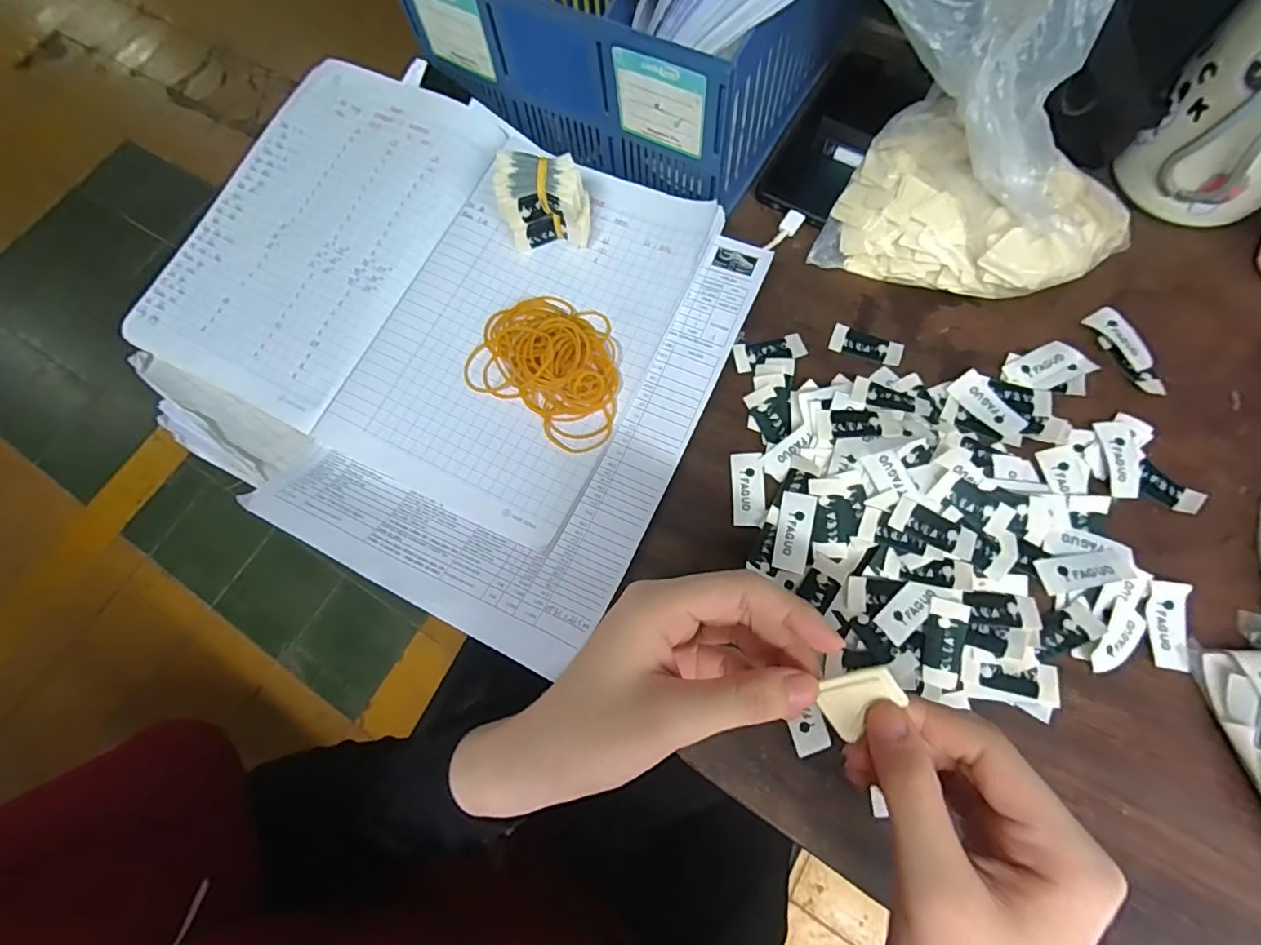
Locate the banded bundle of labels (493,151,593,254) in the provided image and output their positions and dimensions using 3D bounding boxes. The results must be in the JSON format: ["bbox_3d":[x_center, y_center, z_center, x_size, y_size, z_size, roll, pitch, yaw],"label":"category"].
[{"bbox_3d":[-0.055,-0.174,0.352,0.056,0.047,0.041,-8,76,-1],"label":"banded bundle of labels"}]

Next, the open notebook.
[{"bbox_3d":[-0.141,-0.132,0.364,0.330,0.024,0.245,25,76,12],"label":"open notebook"}]

